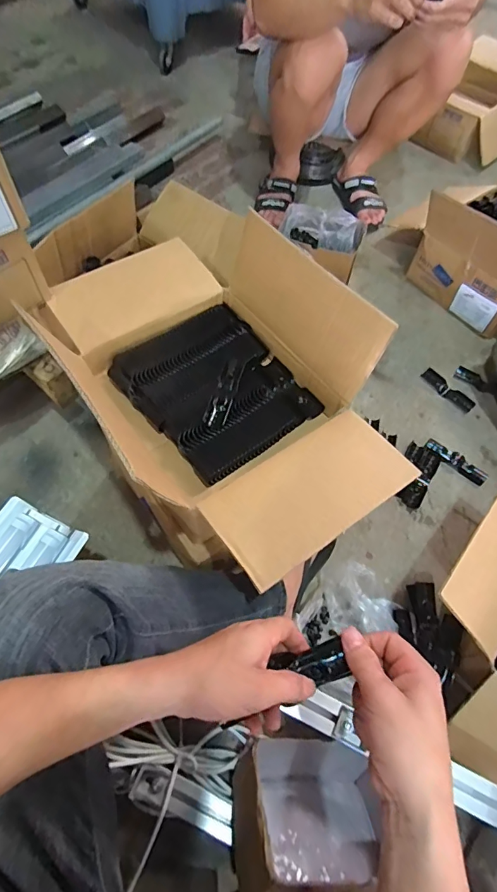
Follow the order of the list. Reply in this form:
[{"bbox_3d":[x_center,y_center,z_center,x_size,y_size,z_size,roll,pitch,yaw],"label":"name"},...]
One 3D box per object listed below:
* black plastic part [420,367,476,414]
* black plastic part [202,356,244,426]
[{"bbox_3d":[0.443,-0.125,0.975,0.127,0.016,0.035,42,68,18],"label":"black plastic part"},{"bbox_3d":[-0.035,-0.080,0.661,0.034,0.011,0.125,14,62,5],"label":"black plastic part"}]

